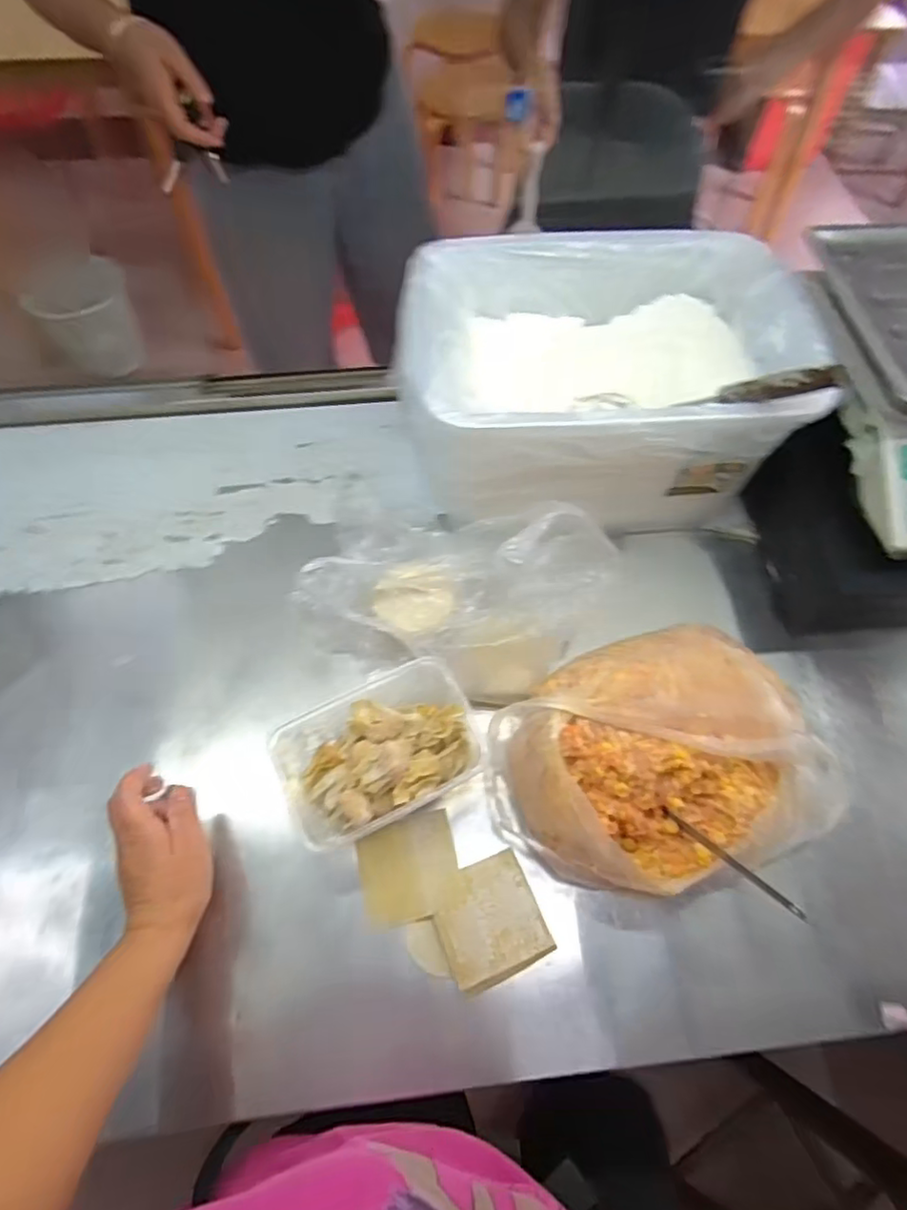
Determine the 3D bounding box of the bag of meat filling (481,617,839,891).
[{"bbox_3d":[0.169,0.128,0.516,0.267,0.098,0.204,-18,64,-10],"label":"bag of meat filling"}]

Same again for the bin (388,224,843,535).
[{"bbox_3d":[0.138,-0.221,0.602,0.360,0.162,0.256,1,62,-1],"label":"bin"}]

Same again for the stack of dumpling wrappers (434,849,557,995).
[{"bbox_3d":[0.029,0.256,0.496,0.081,0.024,0.082,-19,64,-11],"label":"stack of dumpling wrappers"}]

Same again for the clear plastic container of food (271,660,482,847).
[{"bbox_3d":[-0.064,0.132,0.531,0.170,0.062,0.117,-30,67,-15],"label":"clear plastic container of food"}]

